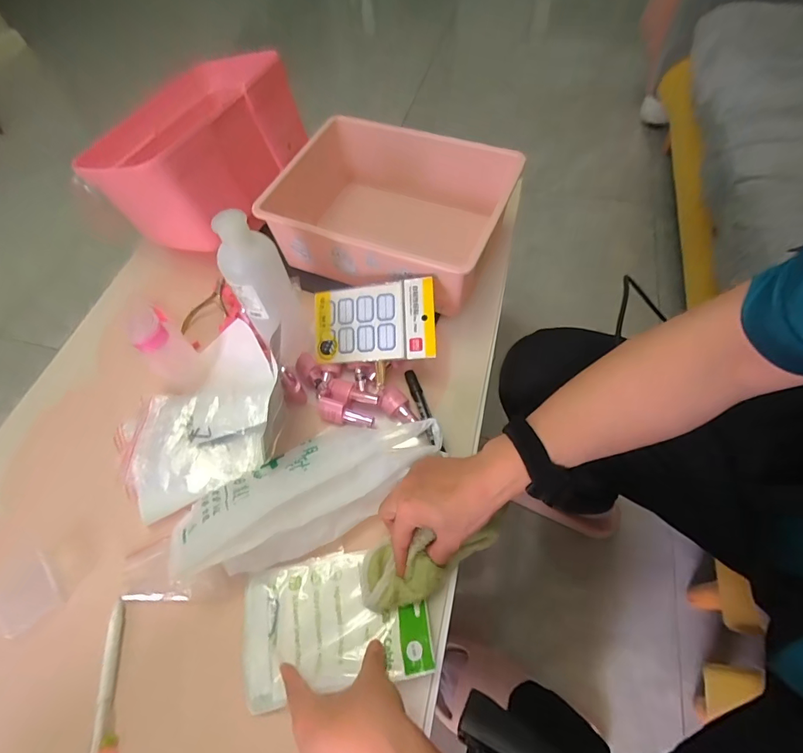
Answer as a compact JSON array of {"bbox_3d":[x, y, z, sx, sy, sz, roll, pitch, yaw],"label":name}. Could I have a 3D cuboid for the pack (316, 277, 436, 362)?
[{"bbox_3d":[-0.037,-0.069,0.522,0.158,0.008,0.095,-2,85,18],"label":"pack"}]

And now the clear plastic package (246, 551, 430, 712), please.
[{"bbox_3d":[-0.066,0.230,0.398,0.173,0.027,0.114,-11,60,-4],"label":"clear plastic package"}]

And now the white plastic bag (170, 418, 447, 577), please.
[{"bbox_3d":[-0.090,0.114,0.441,0.282,0.061,0.106,-22,61,-10],"label":"white plastic bag"}]

